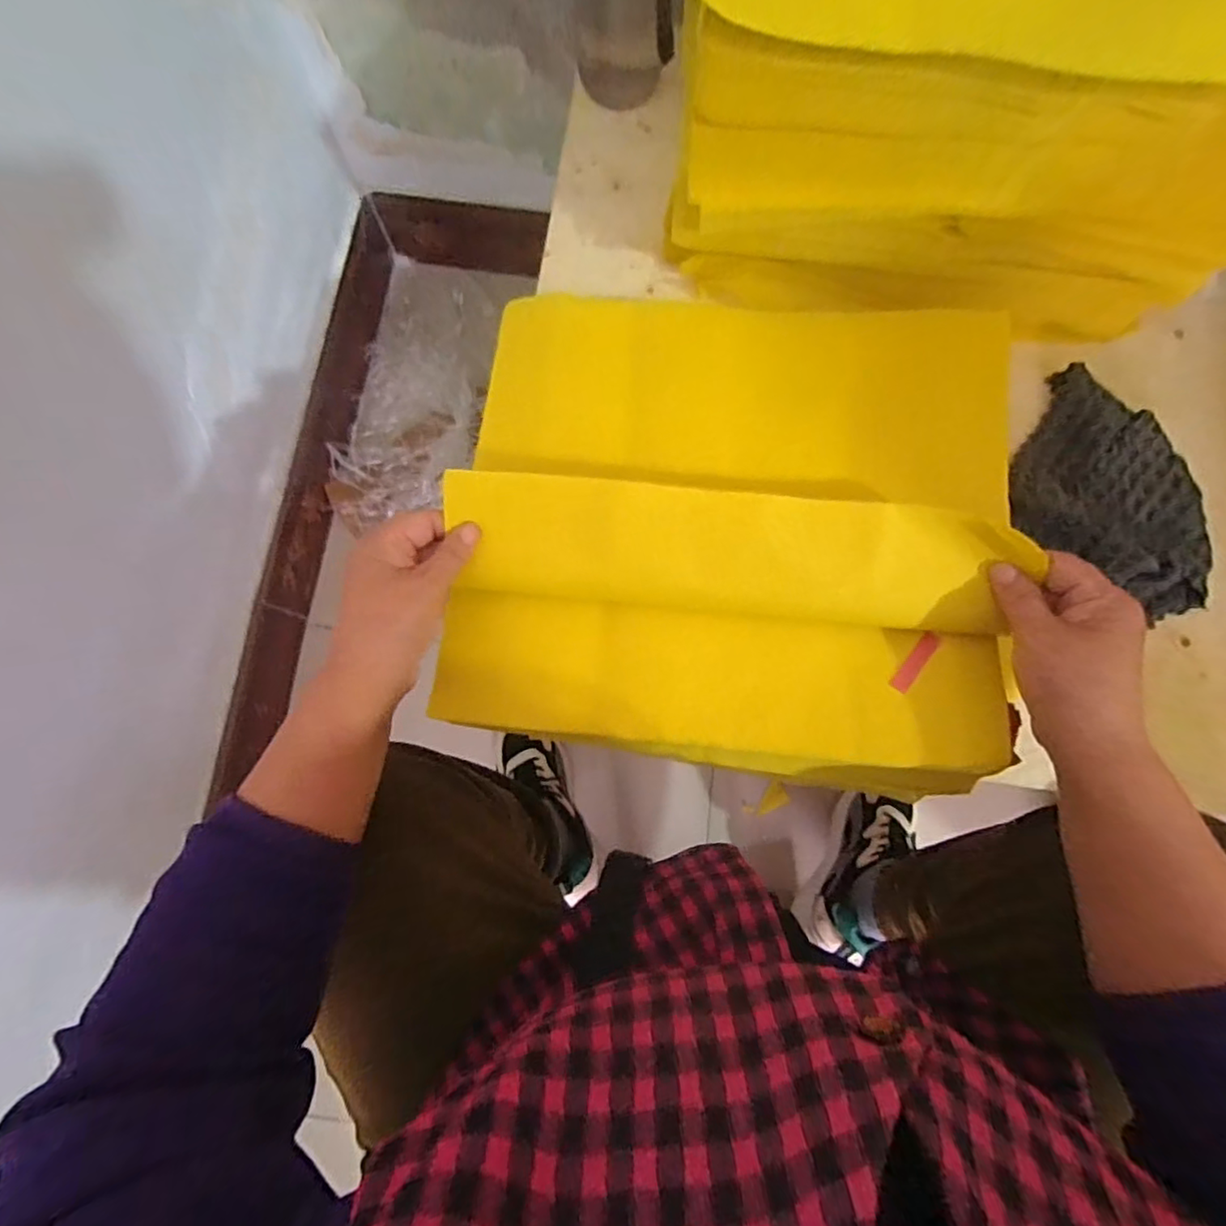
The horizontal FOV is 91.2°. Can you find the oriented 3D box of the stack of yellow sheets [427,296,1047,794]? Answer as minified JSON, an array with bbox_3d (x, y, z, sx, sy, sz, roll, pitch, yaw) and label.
[{"bbox_3d":[0.078,-0.063,0.387,0.359,0.048,0.318,3,80,2],"label":"stack of yellow sheets"}]

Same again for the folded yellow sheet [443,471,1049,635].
[{"bbox_3d":[0.076,-0.037,0.370,0.319,0.031,0.067,5,79,3],"label":"folded yellow sheet"}]

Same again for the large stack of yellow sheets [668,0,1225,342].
[{"bbox_3d":[0.239,-0.350,0.395,0.372,0.225,0.248,6,79,0],"label":"large stack of yellow sheets"}]

